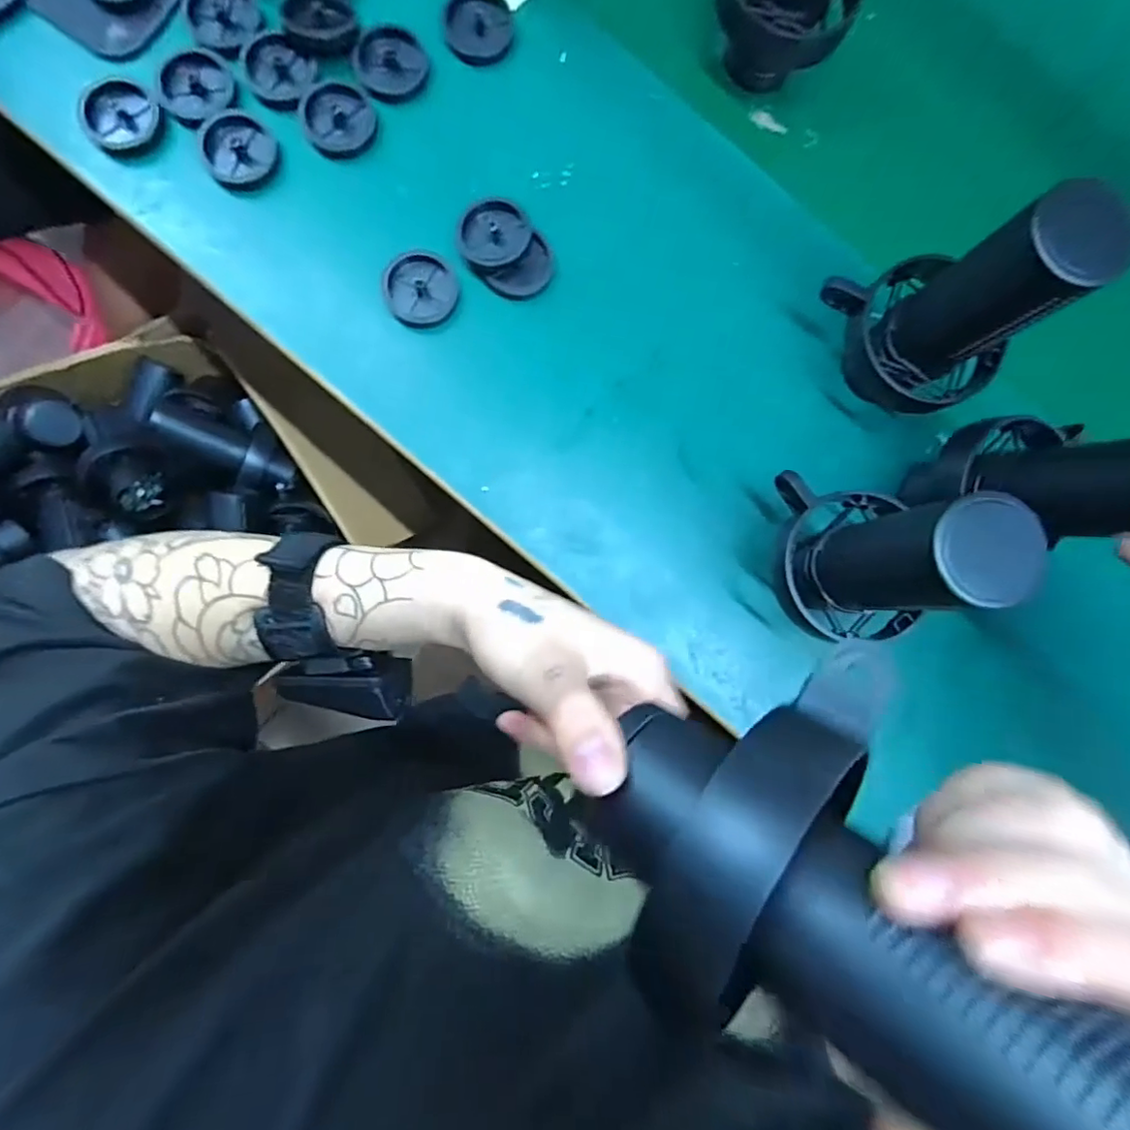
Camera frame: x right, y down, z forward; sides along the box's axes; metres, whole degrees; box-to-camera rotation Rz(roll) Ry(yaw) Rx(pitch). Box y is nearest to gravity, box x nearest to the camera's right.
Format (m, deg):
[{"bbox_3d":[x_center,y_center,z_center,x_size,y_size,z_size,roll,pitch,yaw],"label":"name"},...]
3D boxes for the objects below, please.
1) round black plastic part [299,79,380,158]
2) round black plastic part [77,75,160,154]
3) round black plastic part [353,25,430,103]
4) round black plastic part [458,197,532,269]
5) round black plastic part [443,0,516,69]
[{"bbox_3d":[-0.164,-0.324,0.423,0.051,0.007,0.053,0,86,-5],"label":"round black plastic part"},{"bbox_3d":[-0.313,-0.316,0.409,0.050,0.011,0.045,-34,89,-6],"label":"round black plastic part"},{"bbox_3d":[-0.127,-0.368,0.428,0.051,0.007,0.051,0,86,-5],"label":"round black plastic part"},{"bbox_3d":[-0.050,-0.236,0.416,0.050,0.011,0.046,-3,97,3],"label":"round black plastic part"},{"bbox_3d":[-0.064,-0.402,0.435,0.051,0.006,0.057,6,85,-4],"label":"round black plastic part"}]

